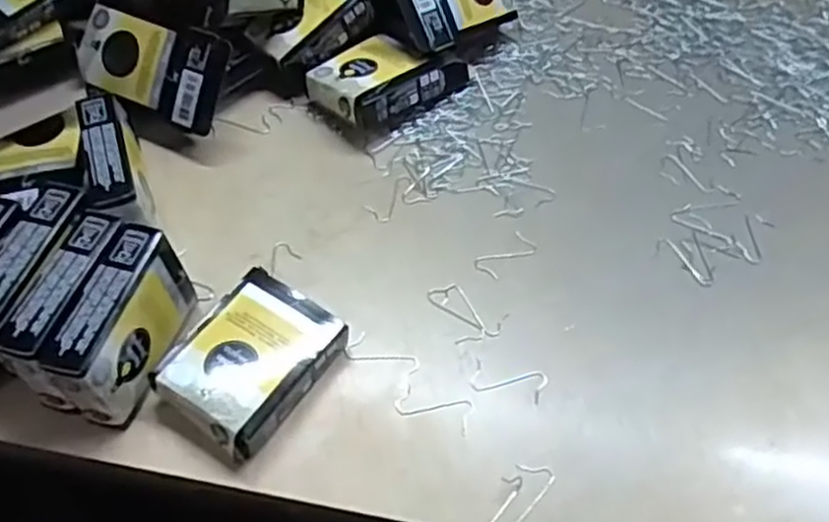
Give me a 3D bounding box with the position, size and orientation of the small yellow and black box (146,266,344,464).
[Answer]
[{"bbox_3d":[-0.075,0.046,0.329,0.057,0.031,0.075,30,59,17],"label":"small yellow and black box"}]

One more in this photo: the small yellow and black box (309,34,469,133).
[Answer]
[{"bbox_3d":[-0.014,-0.115,0.439,0.094,0.031,0.055,-31,62,-22],"label":"small yellow and black box"}]

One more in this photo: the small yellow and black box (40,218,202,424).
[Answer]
[{"bbox_3d":[-0.125,0.030,0.313,0.024,0.058,0.075,14,56,7],"label":"small yellow and black box"}]

